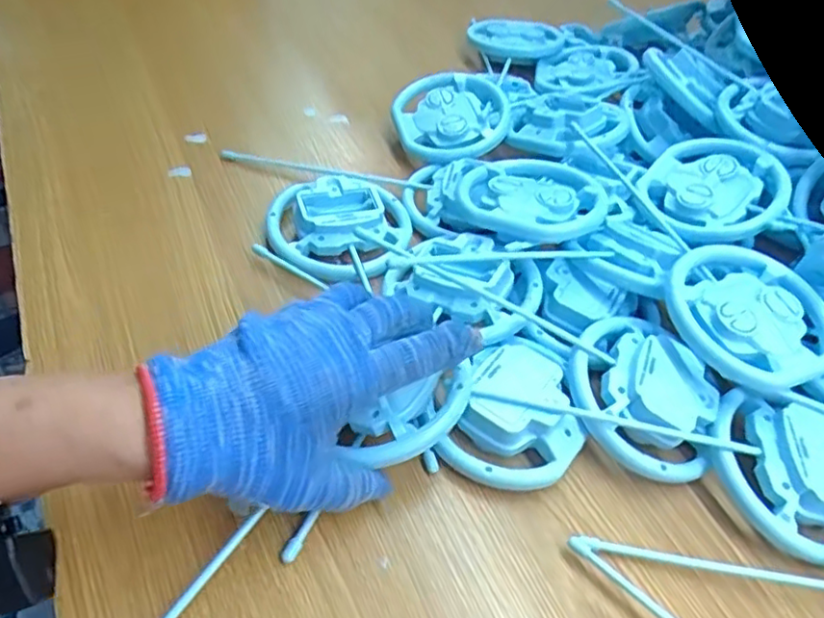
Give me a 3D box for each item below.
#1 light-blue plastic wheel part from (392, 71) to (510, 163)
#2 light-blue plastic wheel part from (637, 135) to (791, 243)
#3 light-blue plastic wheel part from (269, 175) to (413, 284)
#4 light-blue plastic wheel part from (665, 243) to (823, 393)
[{"bbox_3d":[0.035,-0.174,0.579,0.102,0.024,0.119,14,47,5],"label":"light-blue plastic wheel part"},{"bbox_3d":[0.237,-0.095,0.496,0.100,0.024,0.113,-10,48,8],"label":"light-blue plastic wheel part"},{"bbox_3d":[-0.052,-0.063,0.465,0.104,0.023,0.091,-4,49,-12],"label":"light-blue plastic wheel part"},{"bbox_3d":[0.212,0.002,0.394,0.101,0.021,0.100,2,51,-3],"label":"light-blue plastic wheel part"}]

